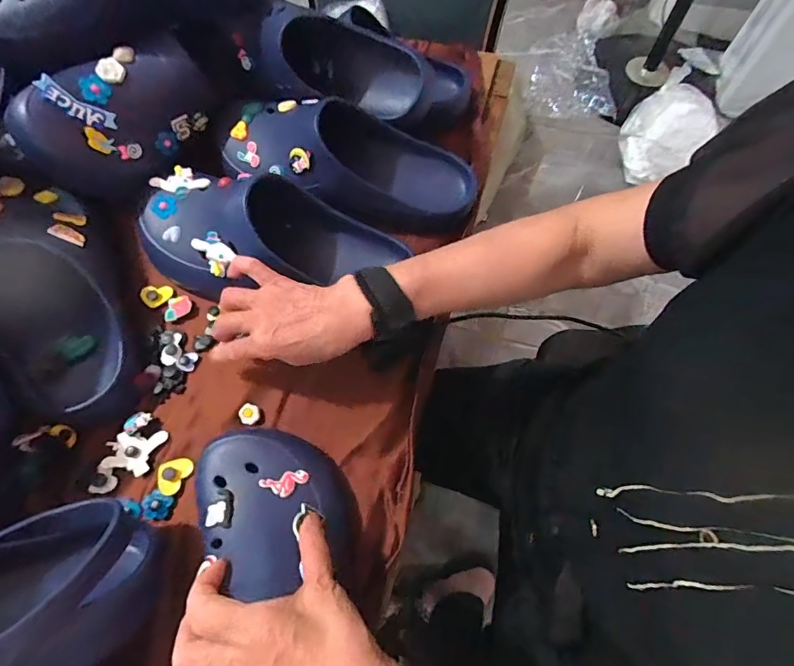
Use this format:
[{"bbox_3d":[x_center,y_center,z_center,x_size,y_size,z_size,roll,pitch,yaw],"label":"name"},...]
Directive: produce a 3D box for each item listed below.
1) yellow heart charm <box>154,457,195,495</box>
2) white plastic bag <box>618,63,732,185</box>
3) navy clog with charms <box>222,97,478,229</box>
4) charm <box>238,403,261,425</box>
[{"bbox_3d":[-0.204,0.127,0.408,0.027,0.004,0.035,29,70,11],"label":"yellow heart charm"},{"bbox_3d":[0.742,-0.562,1.243,0.281,0.137,0.225,-37,72,-15],"label":"white plastic bag"},{"bbox_3d":[-0.057,-0.194,0.482,0.289,0.091,0.109,20,68,8],"label":"navy clog with charms"},{"bbox_3d":[-0.140,0.077,0.428,0.019,0.004,0.019,0,67,0],"label":"charm"}]

